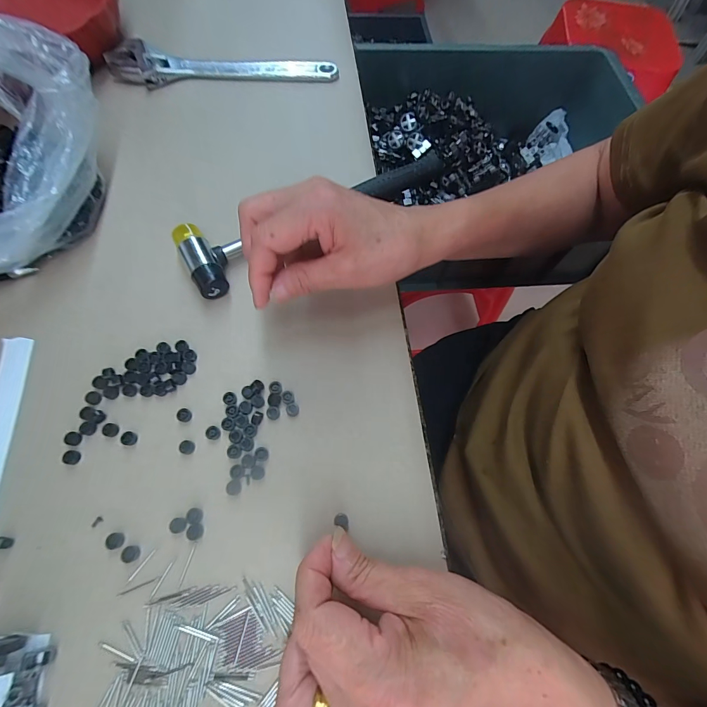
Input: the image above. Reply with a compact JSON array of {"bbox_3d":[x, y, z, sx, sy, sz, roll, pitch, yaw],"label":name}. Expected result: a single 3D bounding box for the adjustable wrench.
[{"bbox_3d":[-0.139,-0.307,0.387,0.237,0.026,0.044,1,68,-2],"label":"adjustable wrench"}]

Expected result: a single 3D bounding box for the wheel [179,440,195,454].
[{"bbox_3d":[-0.111,0.063,0.236,0.009,0.004,0.009,1,68,-2],"label":"wheel"}]

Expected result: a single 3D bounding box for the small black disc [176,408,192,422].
[{"bbox_3d":[-0.117,0.043,0.244,0.009,0.004,0.009,1,68,-2],"label":"small black disc"}]

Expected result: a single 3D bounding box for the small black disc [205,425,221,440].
[{"bbox_3d":[-0.095,0.054,0.239,0.010,0.004,0.009,33,70,11],"label":"small black disc"}]

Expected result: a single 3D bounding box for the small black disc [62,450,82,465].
[{"bbox_3d":[-0.184,0.068,0.231,0.008,0.004,0.009,3,68,-1],"label":"small black disc"}]

